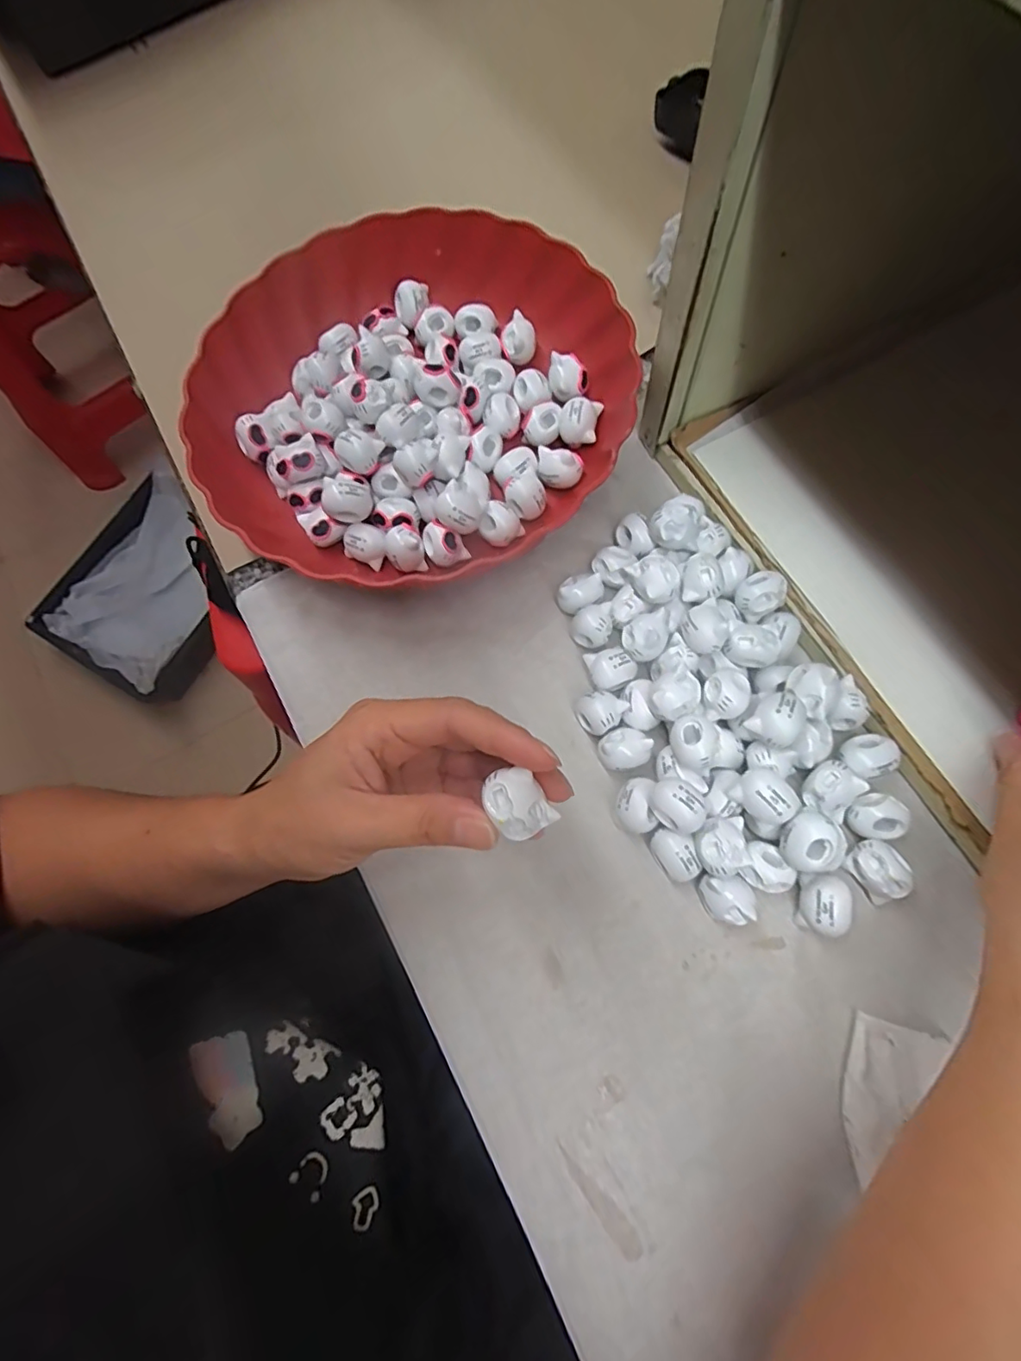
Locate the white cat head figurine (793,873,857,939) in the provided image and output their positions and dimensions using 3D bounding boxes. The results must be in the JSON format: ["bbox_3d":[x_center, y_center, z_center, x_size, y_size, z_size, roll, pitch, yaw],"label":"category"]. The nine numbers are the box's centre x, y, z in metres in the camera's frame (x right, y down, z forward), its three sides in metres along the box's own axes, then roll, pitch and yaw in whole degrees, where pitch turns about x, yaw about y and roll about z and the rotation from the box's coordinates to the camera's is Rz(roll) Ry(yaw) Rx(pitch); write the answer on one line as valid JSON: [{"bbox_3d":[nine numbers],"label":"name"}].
[{"bbox_3d":[0.139,0.100,0.250,0.019,0.017,0.025,5,71,1],"label":"white cat head figurine"}]

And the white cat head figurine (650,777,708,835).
[{"bbox_3d":[0.075,0.056,0.253,0.018,0.020,0.025,-37,75,-12],"label":"white cat head figurine"}]

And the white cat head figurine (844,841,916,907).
[{"bbox_3d":[0.166,0.085,0.252,0.019,0.015,0.025,-37,75,-12],"label":"white cat head figurine"}]

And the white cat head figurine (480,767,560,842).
[{"bbox_3d":[0.002,0.044,0.198,0.019,0.012,0.023,-34,74,-11],"label":"white cat head figurine"}]

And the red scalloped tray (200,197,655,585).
[{"bbox_3d":[-0.057,-0.155,0.328,0.238,0.066,0.229,-26,73,-9],"label":"red scalloped tray"}]

